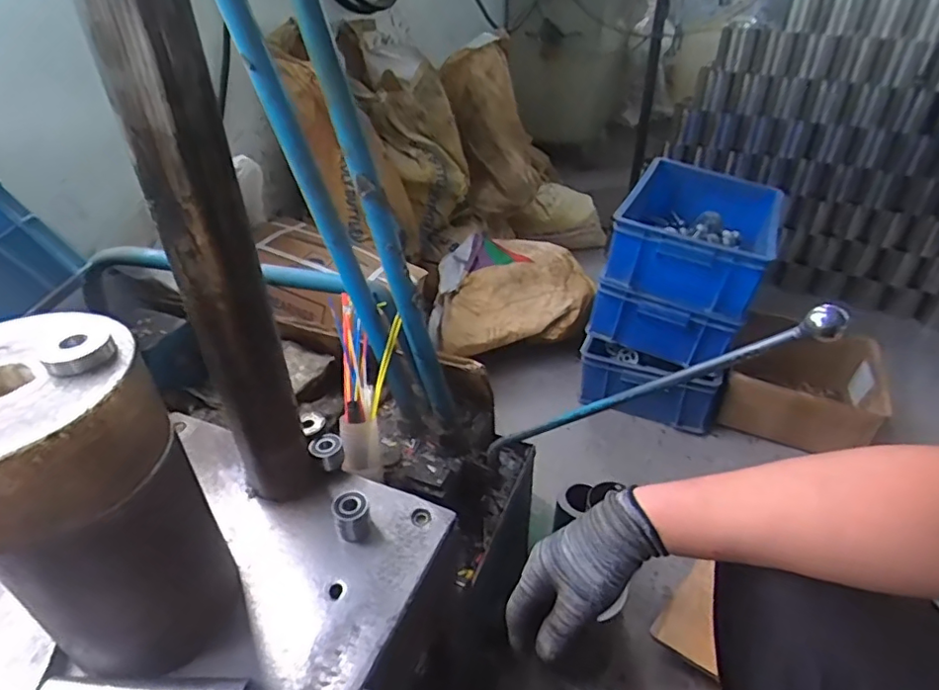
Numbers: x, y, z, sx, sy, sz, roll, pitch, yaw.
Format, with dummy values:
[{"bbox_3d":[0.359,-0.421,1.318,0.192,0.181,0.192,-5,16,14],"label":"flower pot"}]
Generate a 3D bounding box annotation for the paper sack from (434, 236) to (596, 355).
[{"bbox_3d":[0.110,-0.140,1.468,0.399,0.144,0.376,3,36,6],"label":"paper sack"}]

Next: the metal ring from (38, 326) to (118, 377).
[{"bbox_3d":[-0.250,0.001,0.359,0.038,0.012,0.049,-28,44,-31],"label":"metal ring"}]

